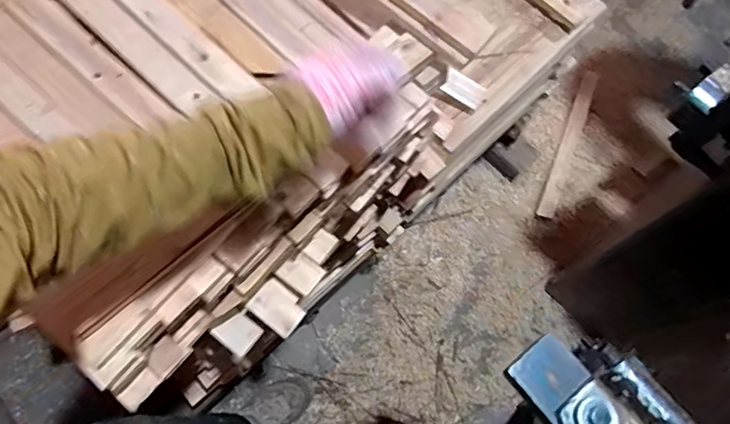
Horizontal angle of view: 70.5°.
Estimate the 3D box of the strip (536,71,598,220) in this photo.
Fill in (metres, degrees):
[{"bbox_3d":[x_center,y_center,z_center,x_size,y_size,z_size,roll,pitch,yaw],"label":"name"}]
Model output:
[{"bbox_3d":[0.559,-0.192,1.409,0.045,0.026,0.477,25,71,7],"label":"strip"}]

